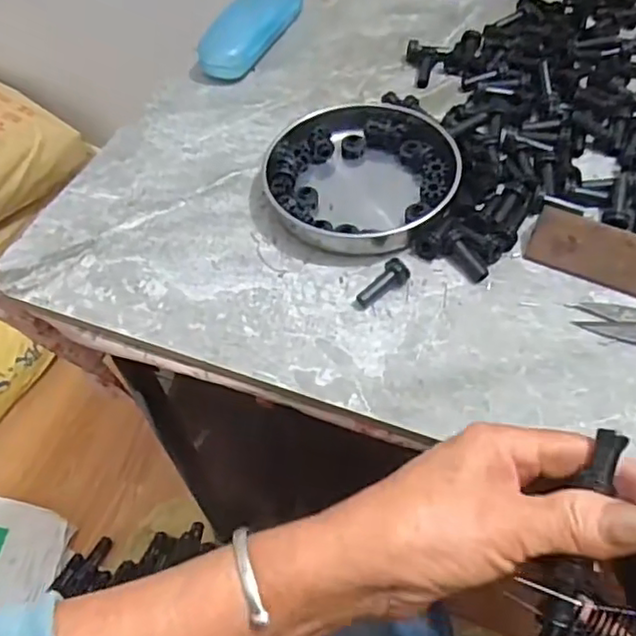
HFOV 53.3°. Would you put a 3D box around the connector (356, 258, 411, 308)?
[{"bbox_3d":[0.041,-0.023,0.414,0.038,0.017,0.013,-30,56,-17],"label":"connector"}]

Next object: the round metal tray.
[{"bbox_3d":[0.032,-0.107,0.466,0.134,0.030,0.134,-2,53,3],"label":"round metal tray"}]

